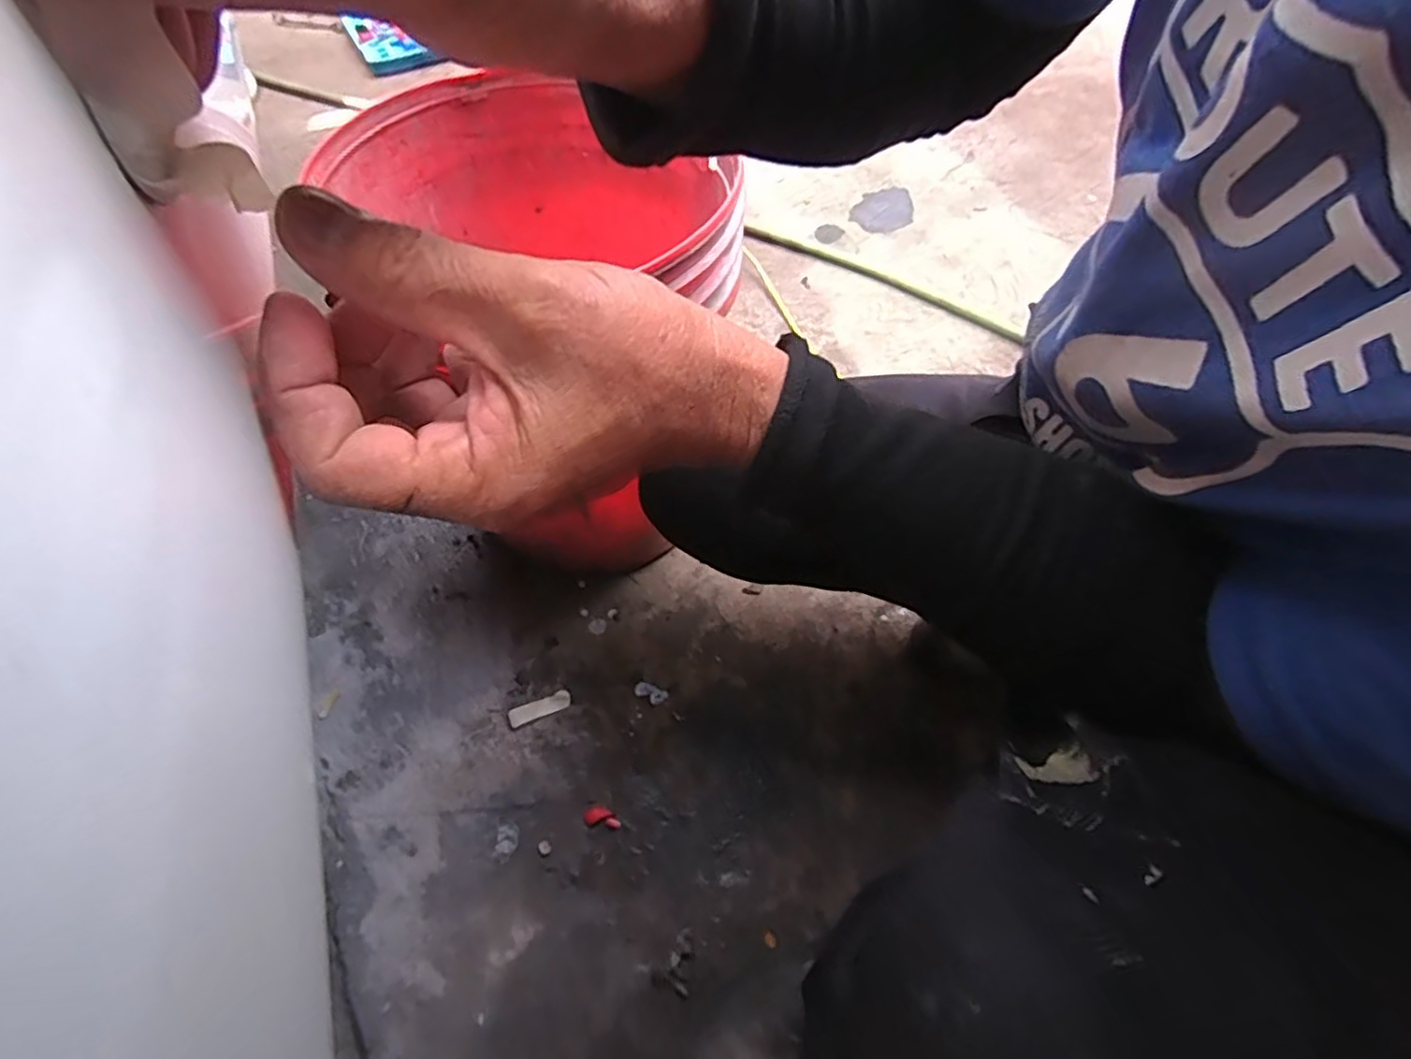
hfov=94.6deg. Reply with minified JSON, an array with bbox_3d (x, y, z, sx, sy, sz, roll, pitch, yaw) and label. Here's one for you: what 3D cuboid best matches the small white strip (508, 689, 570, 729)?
[{"bbox_3d":[-0.160,0.172,0.629,0.059,0.004,0.019,-20,60,-11],"label":"small white strip"}]

